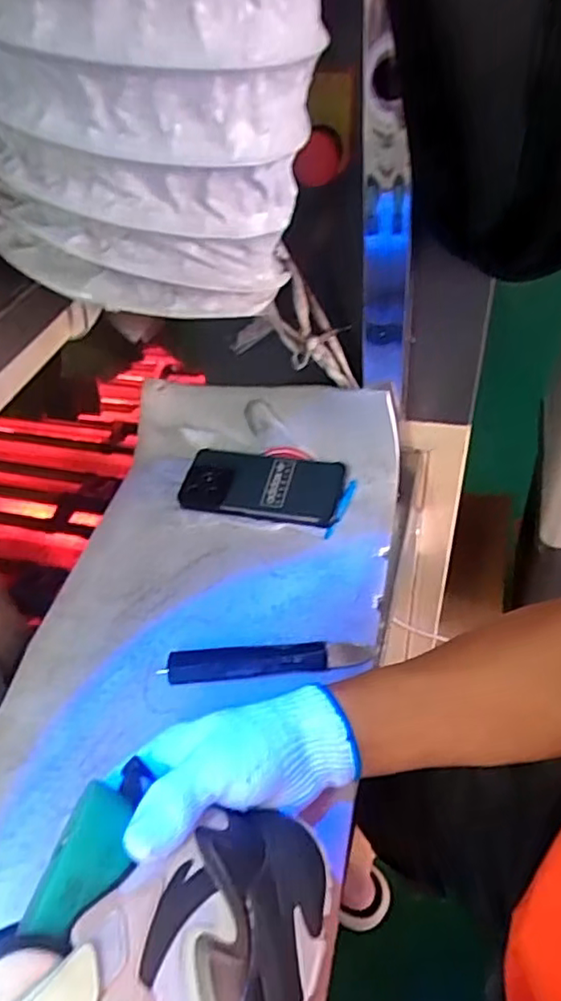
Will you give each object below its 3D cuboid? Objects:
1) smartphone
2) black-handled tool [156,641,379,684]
[{"bbox_3d":[-0.021,-0.017,0.640,0.164,0.011,0.083,8,58,15],"label":"smartphone"},{"bbox_3d":[-0.008,0.133,0.512,0.170,0.017,0.026,-5,46,2],"label":"black-handled tool"}]

